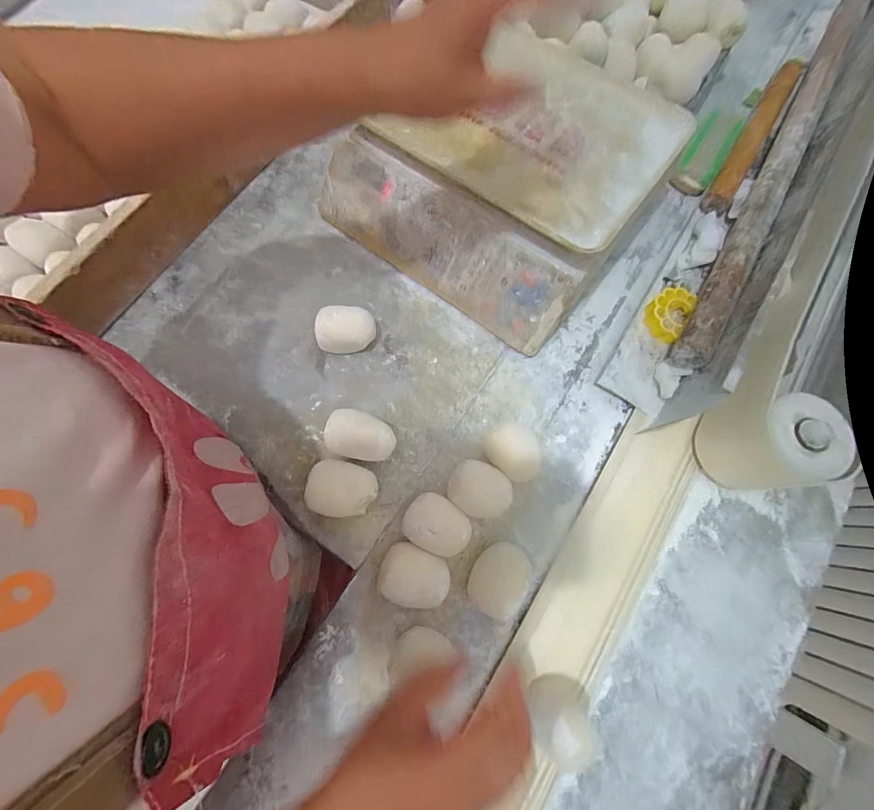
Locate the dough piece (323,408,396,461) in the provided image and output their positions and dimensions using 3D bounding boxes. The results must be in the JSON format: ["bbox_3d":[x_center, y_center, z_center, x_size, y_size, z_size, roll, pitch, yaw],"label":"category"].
[{"bbox_3d":[-0.078,0.034,0.388,0.068,0.043,0.047,10,74,2],"label":"dough piece"}]

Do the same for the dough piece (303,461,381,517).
[{"bbox_3d":[-0.092,0.086,0.374,0.064,0.040,0.052,9,74,2],"label":"dough piece"}]

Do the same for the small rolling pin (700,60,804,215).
[{"bbox_3d":[0.437,-0.371,0.518,0.033,0.038,0.303,33,76,9],"label":"small rolling pin"}]

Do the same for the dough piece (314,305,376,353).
[{"bbox_3d":[-0.104,-0.087,0.426,0.065,0.043,0.044,-15,74,-5],"label":"dough piece"}]

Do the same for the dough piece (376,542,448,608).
[{"bbox_3d":[-0.021,0.161,0.350,0.062,0.044,0.049,25,75,7],"label":"dough piece"}]

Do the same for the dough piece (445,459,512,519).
[{"bbox_3d":[0.042,0.084,0.377,0.064,0.039,0.054,35,77,9],"label":"dough piece"}]

